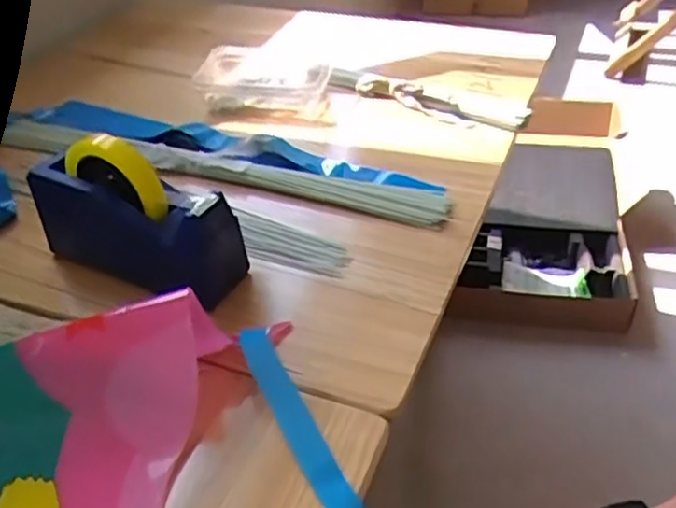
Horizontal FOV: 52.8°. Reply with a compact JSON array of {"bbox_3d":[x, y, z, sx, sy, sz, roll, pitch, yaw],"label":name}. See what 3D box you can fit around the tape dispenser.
[{"bbox_3d":[-0.193,-0.041,0.637,0.201,0.126,0.063,16,42,22],"label":"tape dispenser"}]

